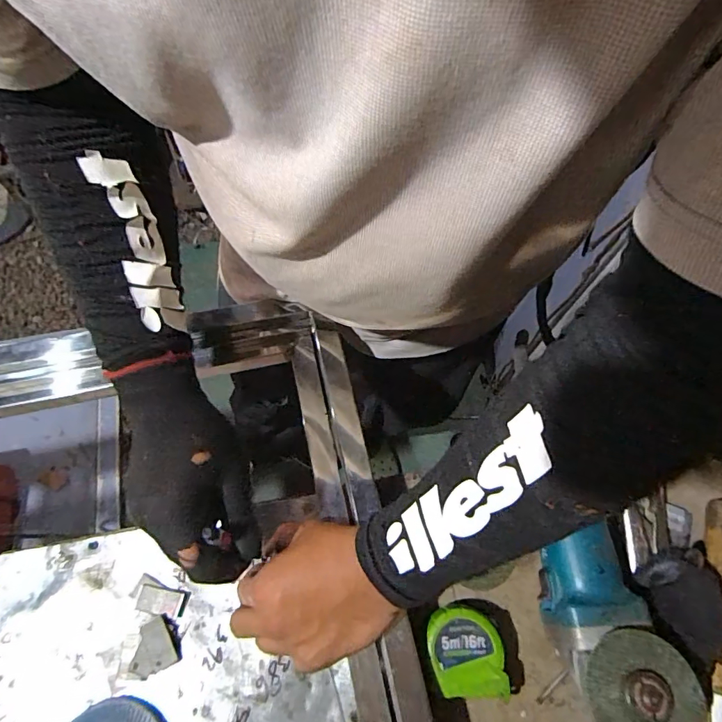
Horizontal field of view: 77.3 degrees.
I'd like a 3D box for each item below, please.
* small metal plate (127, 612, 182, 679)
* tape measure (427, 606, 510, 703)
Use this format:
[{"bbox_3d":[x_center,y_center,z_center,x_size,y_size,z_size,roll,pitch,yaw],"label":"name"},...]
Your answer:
[{"bbox_3d":[-0.172,0.238,0.375,0.038,0.011,0.038,-24,68,-12],"label":"small metal plate"},{"bbox_3d":[0.085,0.240,0.376,0.058,0.035,0.061,-1,65,-2],"label":"tape measure"}]

